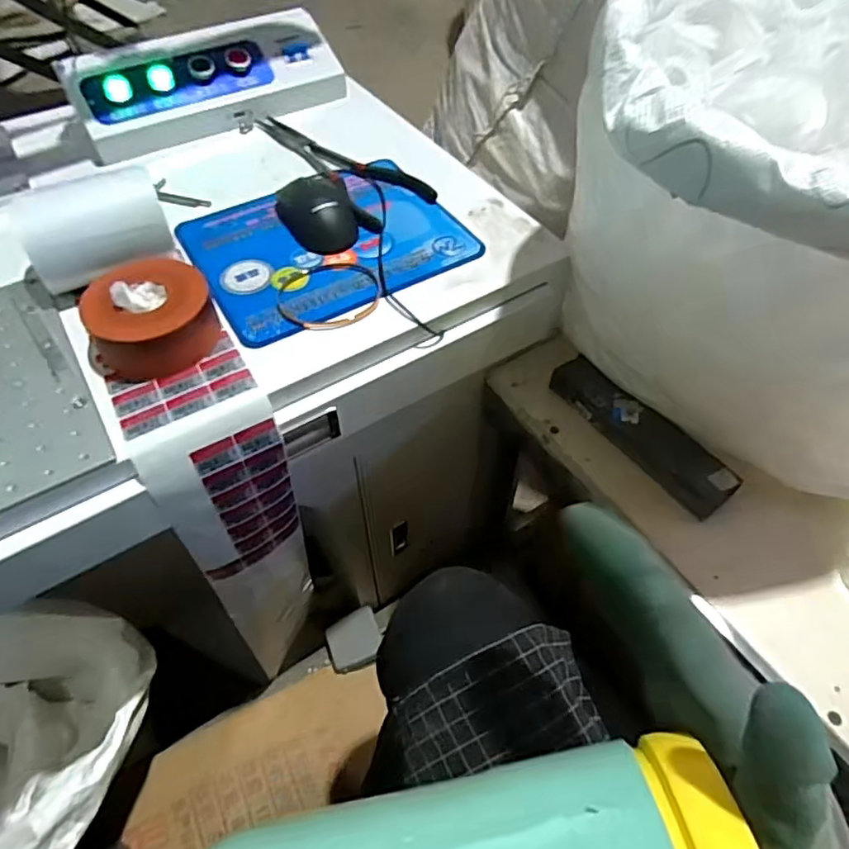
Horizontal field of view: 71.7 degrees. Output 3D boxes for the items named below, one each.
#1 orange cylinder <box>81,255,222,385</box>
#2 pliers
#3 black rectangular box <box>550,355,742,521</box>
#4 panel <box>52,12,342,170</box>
[{"bbox_3d":[-0.229,-0.091,0.488,0.103,0.054,0.087,-19,56,-14],"label":"orange cylinder"},{"bbox_3d":[-0.093,-0.310,0.680,0.098,0.020,0.278,-27,59,-19],"label":"pliers"},{"bbox_3d":[0.208,0.007,0.578,0.048,0.033,0.202,-35,61,-23],"label":"black rectangular box"},{"bbox_3d":[-0.269,-0.431,0.737,0.321,0.070,0.124,-27,59,-19],"label":"panel"}]

